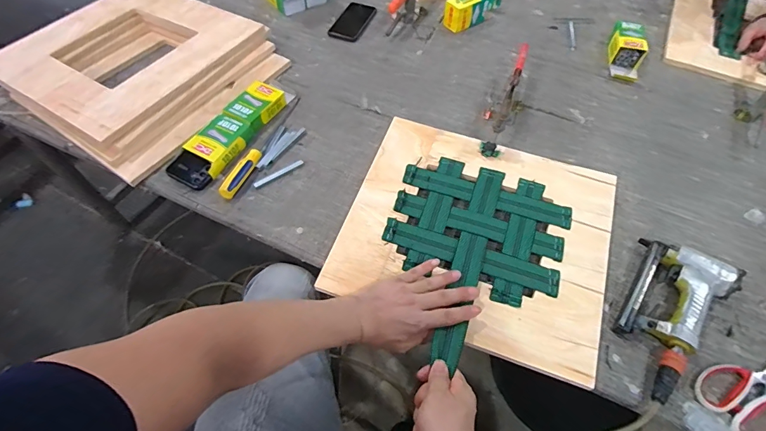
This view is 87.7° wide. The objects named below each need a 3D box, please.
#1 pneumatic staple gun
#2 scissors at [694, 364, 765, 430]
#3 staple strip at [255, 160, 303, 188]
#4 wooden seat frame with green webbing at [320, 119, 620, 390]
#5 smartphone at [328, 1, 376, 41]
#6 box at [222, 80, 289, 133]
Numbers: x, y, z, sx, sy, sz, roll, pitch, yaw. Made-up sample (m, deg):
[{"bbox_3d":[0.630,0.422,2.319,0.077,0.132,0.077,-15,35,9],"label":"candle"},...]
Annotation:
[{"bbox_3d":[0.432,0.151,0.587,0.134,0.041,0.246,27,59,16],"label":"pneumatic staple gun"},{"bbox_3d":[0.516,0.231,0.547,0.171,0.010,0.097,-30,61,-20],"label":"scissors"},{"bbox_3d":[-0.195,-0.080,0.749,0.100,0.004,0.012,-30,62,-20],"label":"staple strip"},{"bbox_3d":[0.155,0.023,0.664,0.419,0.031,0.420,19,57,11],"label":"wooden seat frame with green webbing"},{"bbox_3d":[-0.078,-0.514,1.049,0.083,0.015,0.150,21,58,12],"label":"smartphone"},{"bbox_3d":[-0.266,-0.235,0.840,0.081,0.034,0.123,24,59,14],"label":"box"}]

